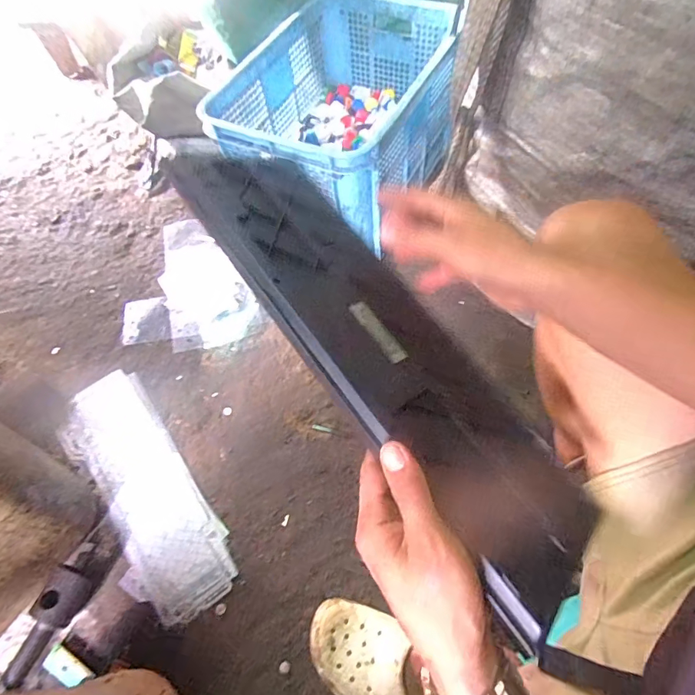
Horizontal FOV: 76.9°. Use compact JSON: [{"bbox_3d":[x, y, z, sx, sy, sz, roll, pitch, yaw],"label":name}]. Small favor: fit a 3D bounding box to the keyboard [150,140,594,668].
[{"bbox_3d":[0.028,-0.010,0.363,0.158,0.018,0.433,-24,71,-43],"label":"keyboard"}]

